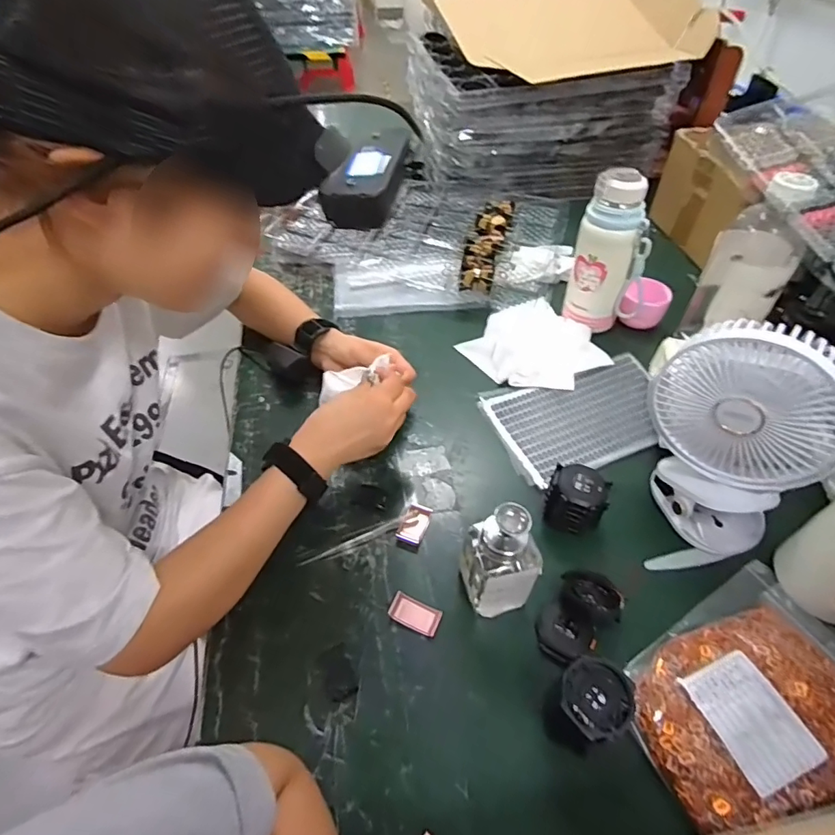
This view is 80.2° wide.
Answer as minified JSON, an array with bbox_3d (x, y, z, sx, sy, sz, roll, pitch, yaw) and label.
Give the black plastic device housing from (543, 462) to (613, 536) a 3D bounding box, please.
[{"bbox_3d":[0.154,0.083,0.485,0.057,0.056,0.053,15,50,13],"label":"black plastic device housing"}]

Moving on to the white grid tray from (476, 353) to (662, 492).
[{"bbox_3d":[0.196,-0.003,0.587,0.209,0.007,0.138,-14,50,-12],"label":"white grid tray"}]

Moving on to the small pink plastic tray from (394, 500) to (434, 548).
[{"bbox_3d":[-0.002,0.107,0.500,0.026,0.004,0.045,17,51,14],"label":"small pink plastic tray"}]

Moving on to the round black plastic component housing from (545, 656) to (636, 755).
[{"bbox_3d":[0.124,0.208,0.359,0.046,0.059,0.050,0,49,0],"label":"round black plastic component housing"}]

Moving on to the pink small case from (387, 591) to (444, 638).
[{"bbox_3d":[-0.002,0.174,0.439,0.044,0.008,0.024,18,51,15],"label":"pink small case"}]

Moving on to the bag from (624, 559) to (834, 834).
[{"bbox_3d":[0.264,0.216,0.387,0.194,0.029,0.156,-16,50,-13],"label":"bag"}]

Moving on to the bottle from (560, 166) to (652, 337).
[{"bbox_3d":[0.241,-0.204,0.630,0.065,0.183,0.077,-22,52,-18],"label":"bottle"}]

